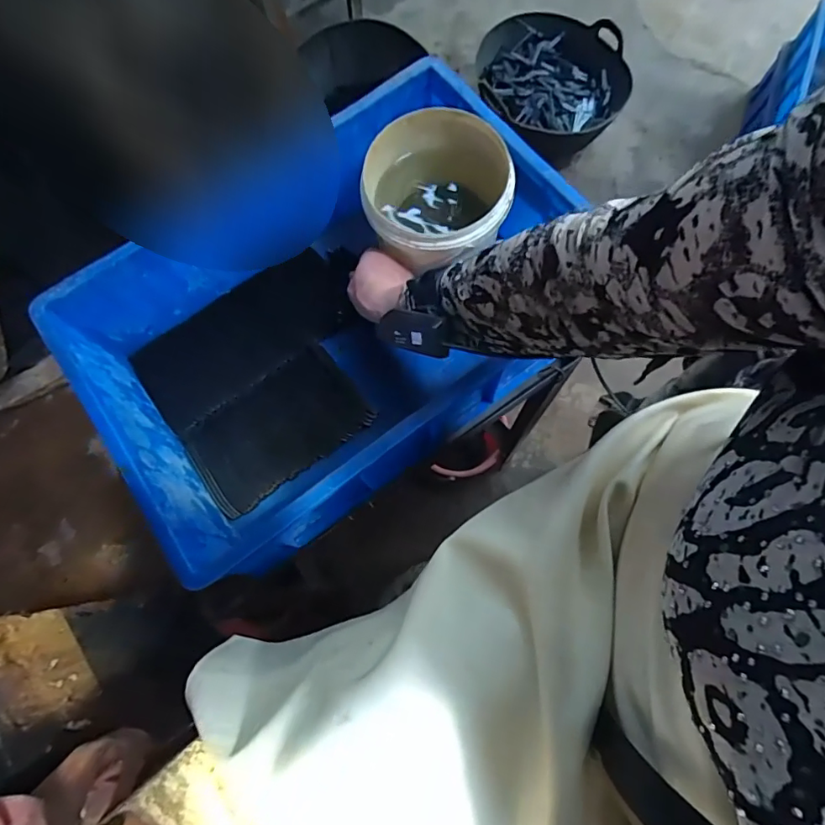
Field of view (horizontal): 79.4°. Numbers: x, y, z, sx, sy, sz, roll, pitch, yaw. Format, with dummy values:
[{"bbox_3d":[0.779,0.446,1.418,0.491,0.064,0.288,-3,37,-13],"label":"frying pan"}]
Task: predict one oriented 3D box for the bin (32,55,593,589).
[{"bbox_3d":[-0.089,-0.111,0.573,0.503,0.192,0.315,-36,78,-9],"label":"bin"}]

